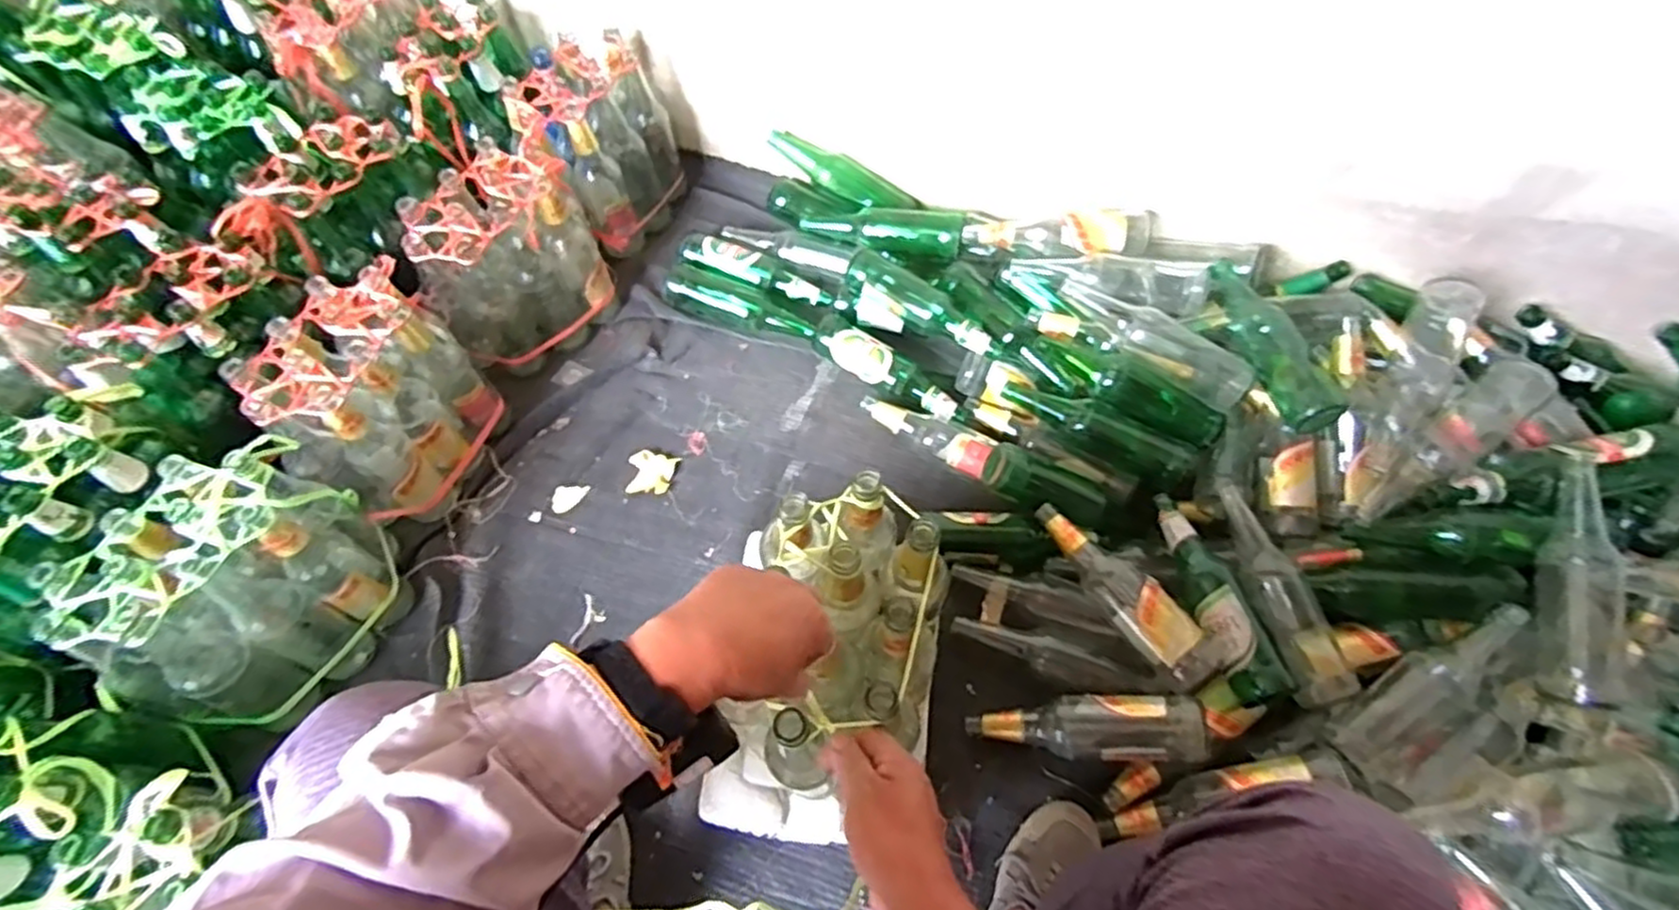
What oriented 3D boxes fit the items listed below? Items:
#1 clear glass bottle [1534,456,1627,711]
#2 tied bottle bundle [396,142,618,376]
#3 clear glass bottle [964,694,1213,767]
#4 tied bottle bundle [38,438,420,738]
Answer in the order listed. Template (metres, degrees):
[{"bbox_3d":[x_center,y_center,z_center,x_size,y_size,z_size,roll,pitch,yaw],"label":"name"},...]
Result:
[{"bbox_3d":[0.811,0.130,0.786,0.066,0.067,0.271,2,87,0],"label":"clear glass bottle"},{"bbox_3d":[-0.477,-0.290,1.099,0.182,0.248,0.249,29,65,13],"label":"tied bottle bundle"},{"bbox_3d":[0.285,0.322,0.861,0.267,0.069,0.073,-6,60,19],"label":"clear glass bottle"},{"bbox_3d":[-0.682,0.157,0.841,0.186,0.242,0.284,36,67,16],"label":"tied bottle bundle"}]

